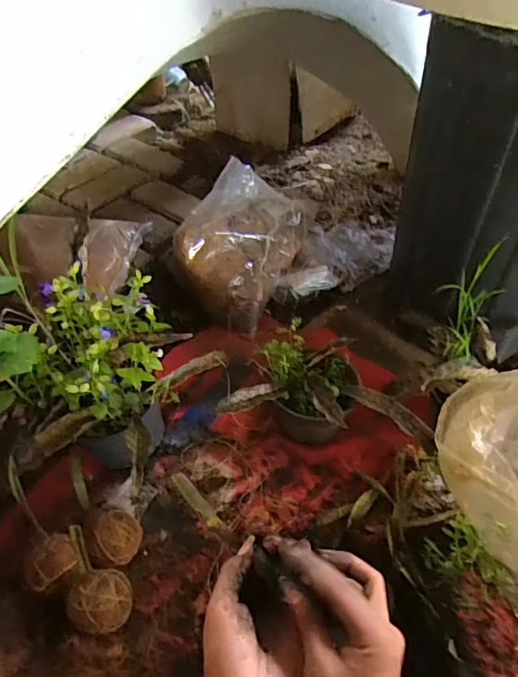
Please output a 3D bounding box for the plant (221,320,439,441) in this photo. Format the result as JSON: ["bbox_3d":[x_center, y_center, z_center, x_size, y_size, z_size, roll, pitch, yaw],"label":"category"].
[{"bbox_3d":[0.104,0.091,0.755,0.278,0.148,0.163,11,48,11],"label":"plant"}]

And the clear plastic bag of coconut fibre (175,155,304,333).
[{"bbox_3d":[-0.039,-0.175,0.965,0.176,0.233,0.240,22,51,20],"label":"clear plastic bag of coconut fibre"}]

